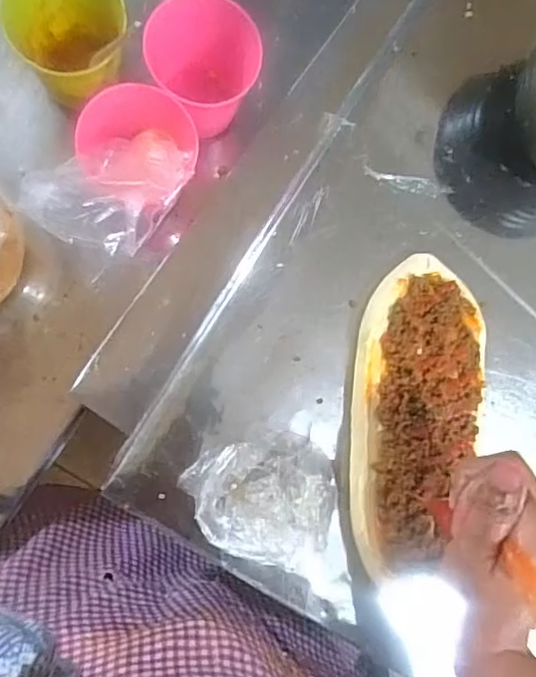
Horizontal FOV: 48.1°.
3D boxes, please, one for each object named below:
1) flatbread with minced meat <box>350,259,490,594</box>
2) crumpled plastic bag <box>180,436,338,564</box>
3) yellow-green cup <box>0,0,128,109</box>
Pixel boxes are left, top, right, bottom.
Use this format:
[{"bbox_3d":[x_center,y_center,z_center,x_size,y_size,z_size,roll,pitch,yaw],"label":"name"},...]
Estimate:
[{"bbox_3d":[0.101,0.053,0.401,0.087,0.024,0.207,9,87,-9],"label":"flatbread with minced meat"},{"bbox_3d":[-0.004,0.102,0.385,0.095,0.032,0.076,6,88,-9],"label":"crumpled plastic bag"},{"bbox_3d":[-0.136,-0.214,0.418,0.070,0.073,0.085,18,86,-8],"label":"yellow-green cup"}]

